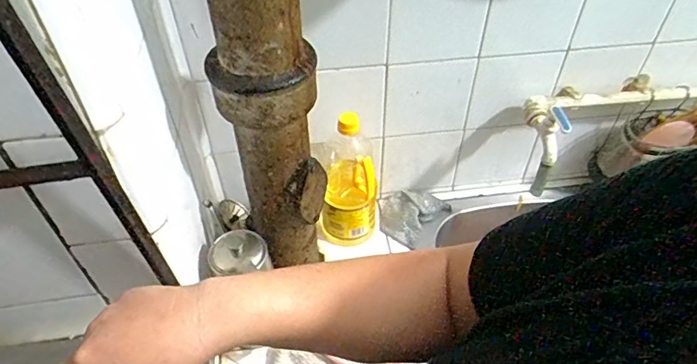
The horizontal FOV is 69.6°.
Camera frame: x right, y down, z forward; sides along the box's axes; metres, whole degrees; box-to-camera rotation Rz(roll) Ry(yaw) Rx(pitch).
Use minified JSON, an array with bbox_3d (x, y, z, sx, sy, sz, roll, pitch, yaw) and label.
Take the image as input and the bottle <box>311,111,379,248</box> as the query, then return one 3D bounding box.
[{"bbox_3d":[-0.005,-0.012,0.915,0.114,0.283,0.118,-2,49,1],"label":"bottle"}]

